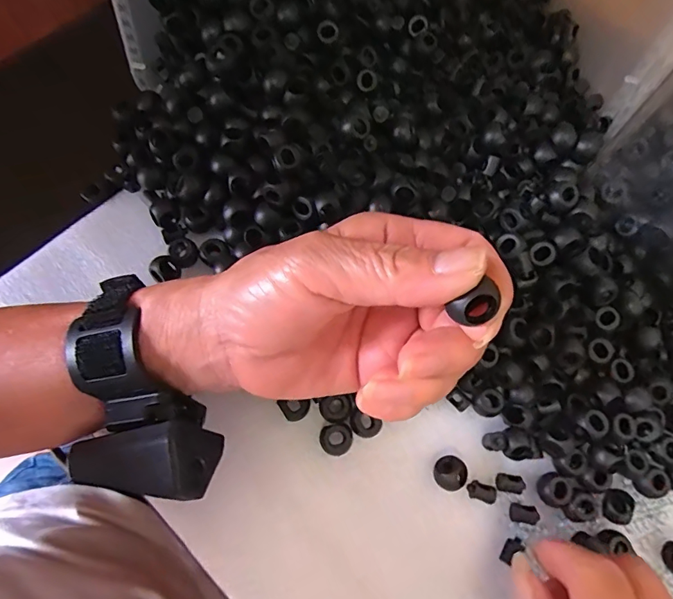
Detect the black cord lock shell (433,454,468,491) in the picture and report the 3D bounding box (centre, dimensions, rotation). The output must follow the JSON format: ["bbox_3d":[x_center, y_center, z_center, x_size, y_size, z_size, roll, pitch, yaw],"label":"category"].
[{"bbox_3d":[0.061,0.094,0.246,0.018,0.016,0.016,-25,77,-12],"label":"black cord lock shell"}]

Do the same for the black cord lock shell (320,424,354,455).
[{"bbox_3d":[0.000,0.076,0.246,0.017,0.010,0.016,-24,77,-11],"label":"black cord lock shell"}]

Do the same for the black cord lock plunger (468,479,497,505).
[{"bbox_3d":[0.079,0.105,0.247,0.014,0.009,0.009,21,73,2],"label":"black cord lock plunger"}]

